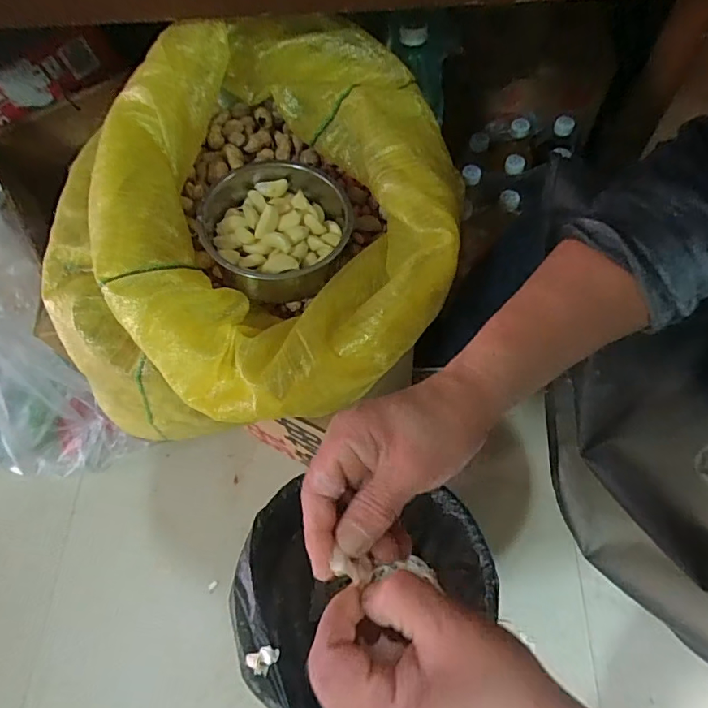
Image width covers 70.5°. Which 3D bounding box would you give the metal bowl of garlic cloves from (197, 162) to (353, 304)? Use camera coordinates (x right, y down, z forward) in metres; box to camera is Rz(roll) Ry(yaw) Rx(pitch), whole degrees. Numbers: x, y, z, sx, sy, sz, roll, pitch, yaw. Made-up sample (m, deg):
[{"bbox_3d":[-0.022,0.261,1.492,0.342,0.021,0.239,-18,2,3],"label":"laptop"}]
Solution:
[{"bbox_3d":[-0.069,-0.108,0.449,0.127,0.056,0.136,-1,64,3],"label":"metal bowl of garlic cloves"}]

